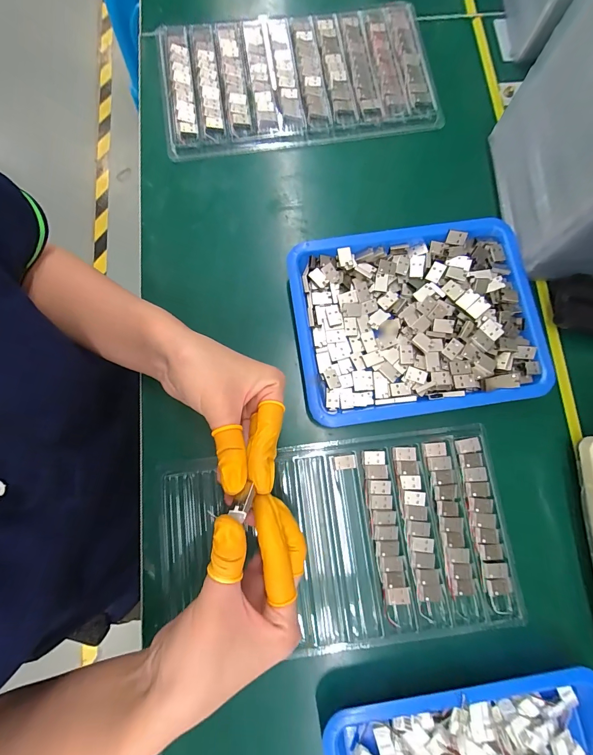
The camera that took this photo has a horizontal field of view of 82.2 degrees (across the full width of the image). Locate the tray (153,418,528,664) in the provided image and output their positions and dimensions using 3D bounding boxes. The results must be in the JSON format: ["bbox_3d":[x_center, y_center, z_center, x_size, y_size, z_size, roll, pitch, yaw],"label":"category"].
[{"bbox_3d":[0.027,0.139,0.289,0.301,0.010,0.160,-6,80,-1],"label":"tray"}]

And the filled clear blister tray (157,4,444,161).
[{"bbox_3d":[-0.001,-0.330,0.376,0.290,0.022,0.161,-8,80,-1],"label":"filled clear blister tray"}]

